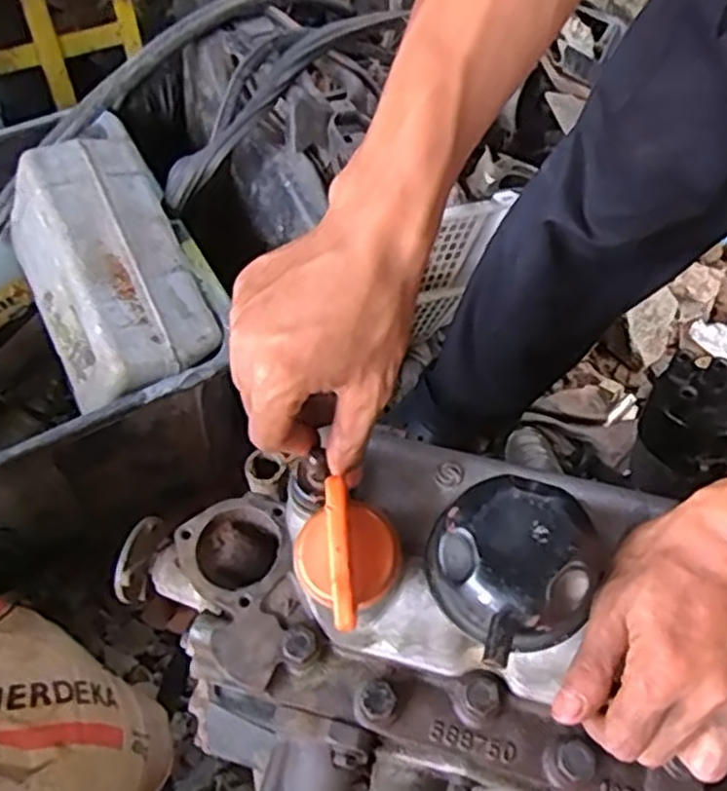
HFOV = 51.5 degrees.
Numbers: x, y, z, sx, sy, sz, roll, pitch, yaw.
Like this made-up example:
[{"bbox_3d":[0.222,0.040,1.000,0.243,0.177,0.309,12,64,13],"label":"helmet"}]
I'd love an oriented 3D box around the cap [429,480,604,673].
[{"bbox_3d":[0.072,0.079,0.358,0.071,0.045,0.076,0,63,0],"label":"cap"}]

